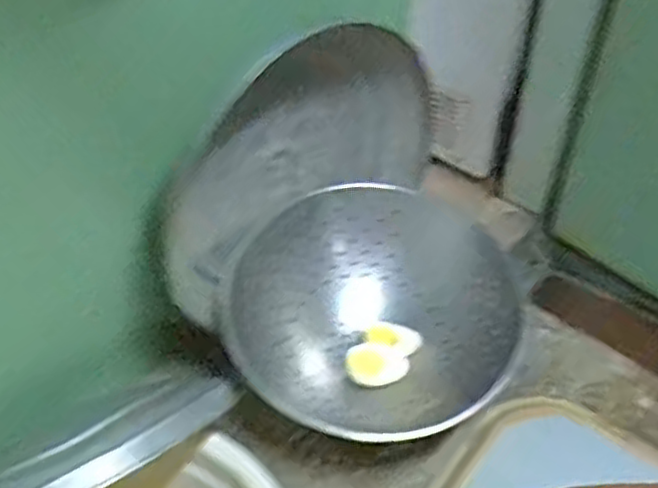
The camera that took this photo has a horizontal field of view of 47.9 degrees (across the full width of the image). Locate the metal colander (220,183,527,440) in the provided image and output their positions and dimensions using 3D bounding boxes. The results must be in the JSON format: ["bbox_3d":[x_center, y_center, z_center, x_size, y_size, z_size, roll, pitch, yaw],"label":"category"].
[{"bbox_3d":[0.032,0.074,0.628,0.216,0.118,0.229,0,46,0],"label":"metal colander"}]

